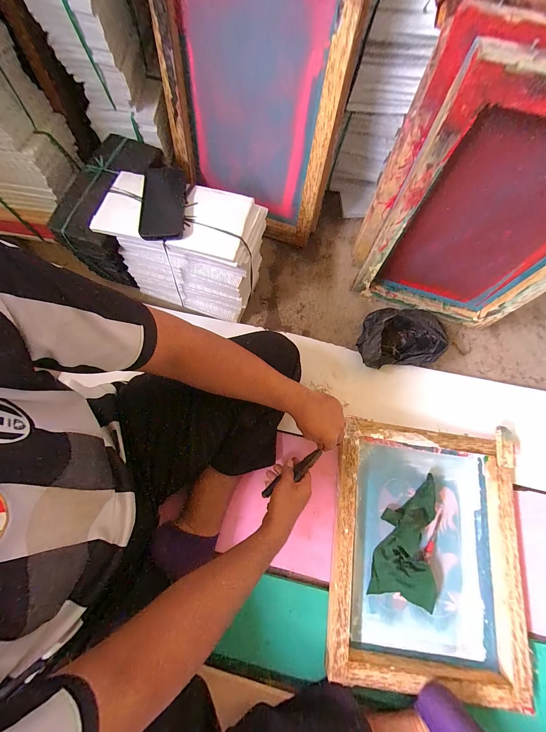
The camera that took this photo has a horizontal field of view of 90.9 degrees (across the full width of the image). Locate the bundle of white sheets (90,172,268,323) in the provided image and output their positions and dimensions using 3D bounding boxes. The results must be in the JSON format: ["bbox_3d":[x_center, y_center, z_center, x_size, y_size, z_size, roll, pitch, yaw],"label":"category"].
[{"bbox_3d":[-0.184,-0.266,0.627,0.298,0.226,0.185,15,74,6],"label":"bundle of white sheets"}]

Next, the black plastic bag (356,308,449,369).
[{"bbox_3d":[0.306,-0.076,0.664,0.194,0.100,0.144,-5,73,0],"label":"black plastic bag"}]

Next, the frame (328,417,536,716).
[{"bbox_3d":[0.328,0.376,0.569,0.393,0.044,0.481,6,74,3],"label":"frame"}]

